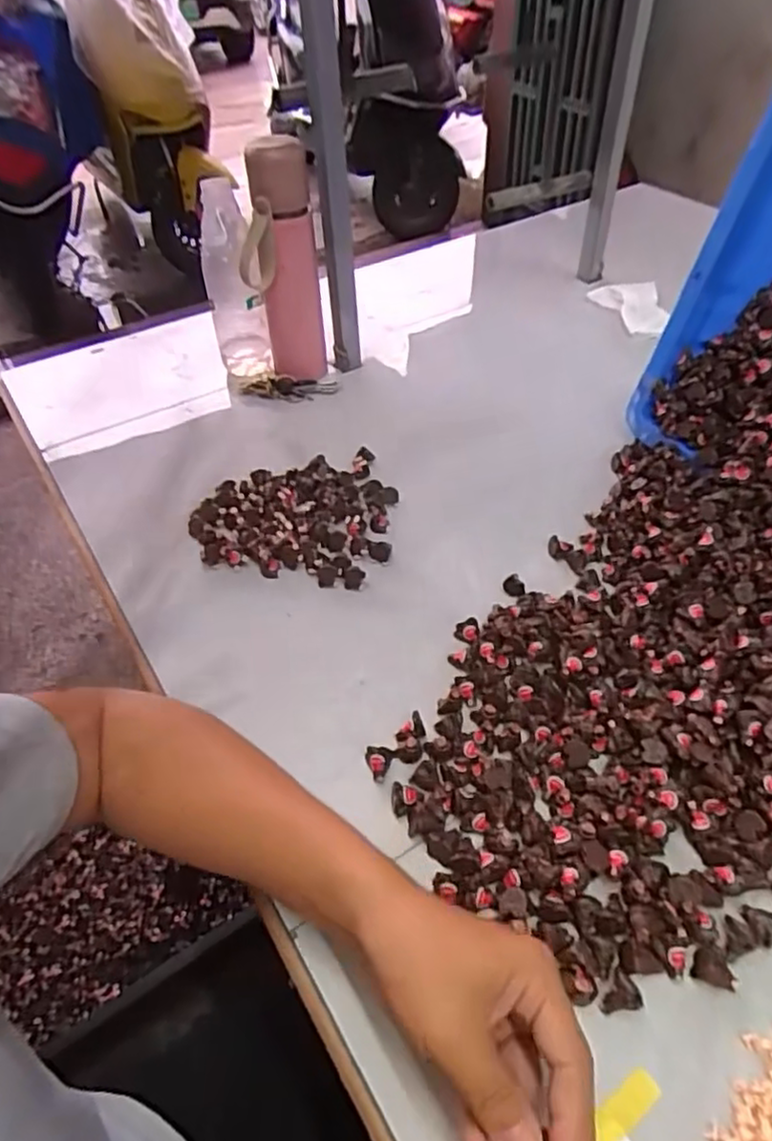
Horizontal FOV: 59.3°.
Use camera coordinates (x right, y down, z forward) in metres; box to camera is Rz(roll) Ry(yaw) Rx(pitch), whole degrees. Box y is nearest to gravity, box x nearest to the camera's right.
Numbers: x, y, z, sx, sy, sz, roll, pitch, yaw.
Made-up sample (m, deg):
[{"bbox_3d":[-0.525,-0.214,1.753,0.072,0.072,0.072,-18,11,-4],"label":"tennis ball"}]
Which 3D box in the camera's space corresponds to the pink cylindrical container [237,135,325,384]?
[{"bbox_3d":[-0.120,-0.348,0.820,0.076,0.319,0.087,-4,73,-3],"label":"pink cylindrical container"}]

